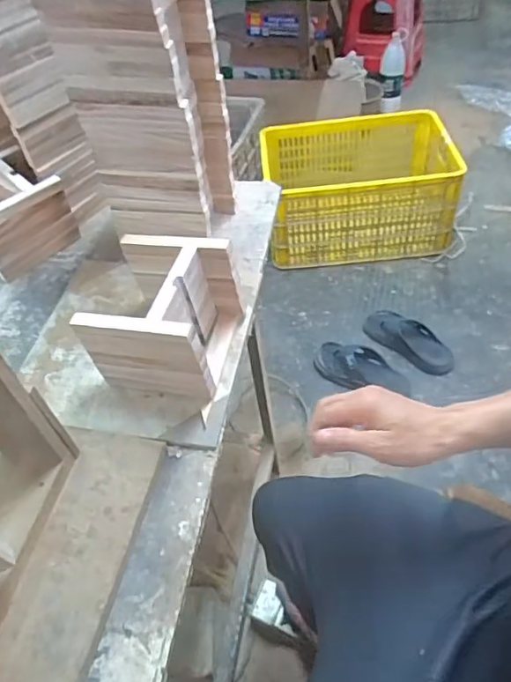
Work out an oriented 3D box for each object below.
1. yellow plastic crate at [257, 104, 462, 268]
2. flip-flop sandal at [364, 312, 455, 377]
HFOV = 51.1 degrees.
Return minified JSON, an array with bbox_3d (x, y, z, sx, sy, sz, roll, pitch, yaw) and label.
[{"bbox_3d":[0.329,-0.510,1.808,0.576,0.342,0.440,-5,48,3],"label":"yellow plastic crate"},{"bbox_3d":[0.443,-0.008,1.519,0.258,0.046,0.111,33,59,30],"label":"flip-flop sandal"}]

